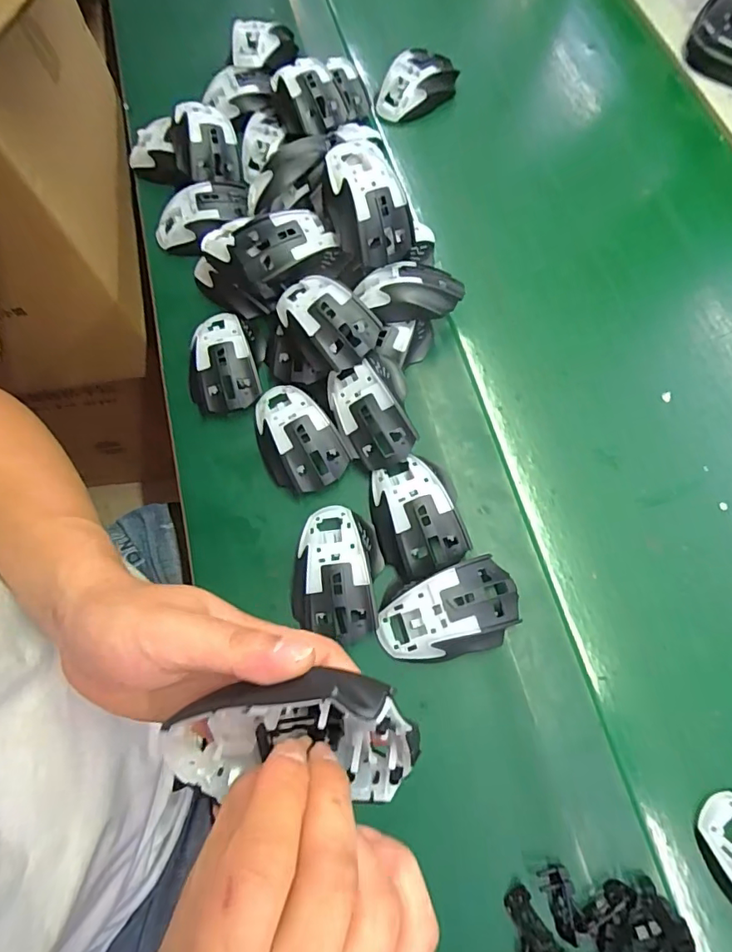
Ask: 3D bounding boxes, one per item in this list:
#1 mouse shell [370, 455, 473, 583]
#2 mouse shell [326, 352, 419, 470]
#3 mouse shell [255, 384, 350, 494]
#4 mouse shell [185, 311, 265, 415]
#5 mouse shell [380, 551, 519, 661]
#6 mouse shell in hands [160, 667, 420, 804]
[{"bbox_3d":[0.045,0.032,0.442,0.075,0.030,0.103,-13,71,-3],"label":"mouse shell"},{"bbox_3d":[0.001,-0.063,0.464,0.071,0.037,0.111,-26,73,21],"label":"mouse shell"},{"bbox_3d":[-0.070,-0.039,0.477,0.071,0.033,0.117,-30,72,-9],"label":"mouse shell"},{"bbox_3d":[-0.148,-0.116,0.505,0.066,0.030,0.107,-16,71,-4],"label":"mouse shell"},{"bbox_3d":[0.068,0.115,0.416,0.118,0.036,0.071,-18,71,-5],"label":"mouse shell"},{"bbox_3d":[-0.036,0.116,0.232,0.114,0.072,0.036,-13,35,14],"label":"mouse shell in hands"}]

